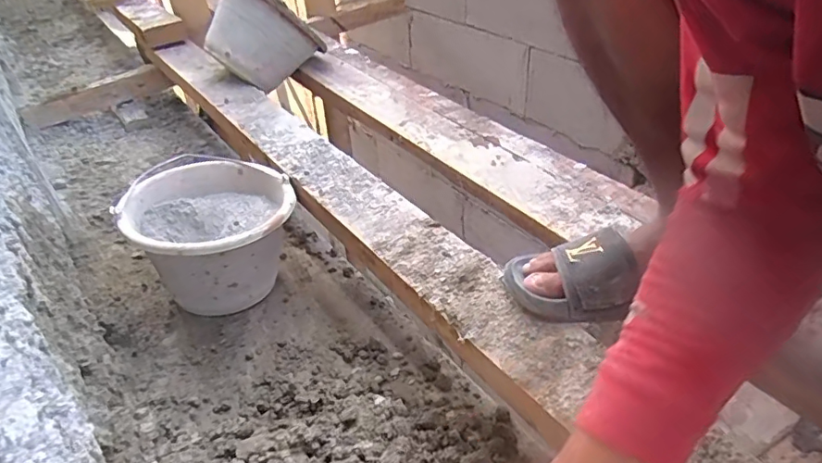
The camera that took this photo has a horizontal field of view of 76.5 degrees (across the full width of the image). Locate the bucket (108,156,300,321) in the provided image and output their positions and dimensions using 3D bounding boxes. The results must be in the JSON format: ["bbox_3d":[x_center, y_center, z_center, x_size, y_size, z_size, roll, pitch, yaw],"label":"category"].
[{"bbox_3d":[-0.294,0.003,0.795,0.222,0.153,0.239,-3,38,2],"label":"bucket"}]

